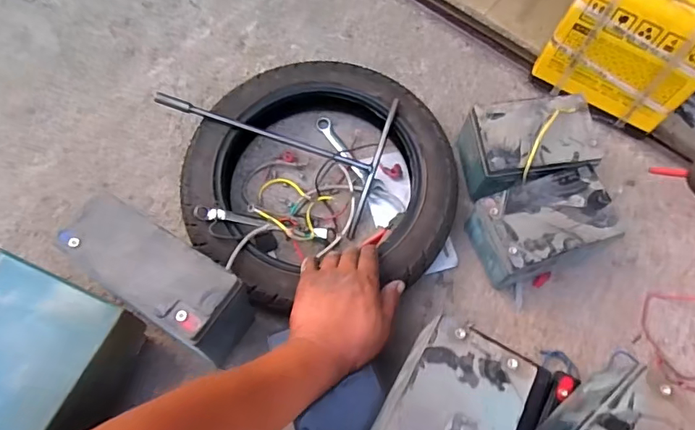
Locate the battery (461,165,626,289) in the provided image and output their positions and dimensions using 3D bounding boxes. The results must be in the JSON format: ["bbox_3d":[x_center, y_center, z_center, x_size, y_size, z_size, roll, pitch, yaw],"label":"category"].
[{"bbox_3d":[0.240,0.020,0.611,0.147,0.099,0.105,-17,69,-10],"label":"battery"}]

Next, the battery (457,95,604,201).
[{"bbox_3d":[0.237,-0.083,0.649,0.152,0.102,0.108,-6,68,-4],"label":"battery"}]

